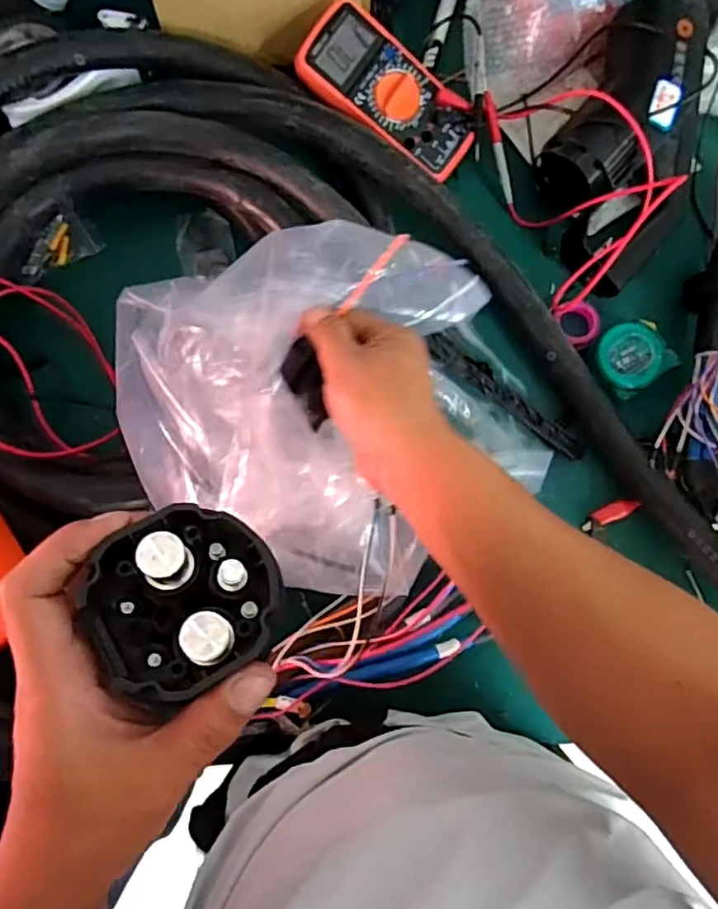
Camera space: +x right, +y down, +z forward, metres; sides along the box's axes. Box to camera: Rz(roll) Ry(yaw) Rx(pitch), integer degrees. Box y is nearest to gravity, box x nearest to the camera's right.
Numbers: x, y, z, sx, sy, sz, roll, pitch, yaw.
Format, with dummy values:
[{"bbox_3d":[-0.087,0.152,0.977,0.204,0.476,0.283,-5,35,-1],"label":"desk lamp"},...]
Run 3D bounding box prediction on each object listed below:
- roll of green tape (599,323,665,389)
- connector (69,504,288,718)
[{"bbox_3d":[0.243,-0.088,0.542,0.055,0.012,0.056,-15,79,-3],"label":"roll of green tape"},{"bbox_3d":[-0.067,0.056,0.236,0.071,0.034,0.064,-28,80,-5],"label":"connector"}]

